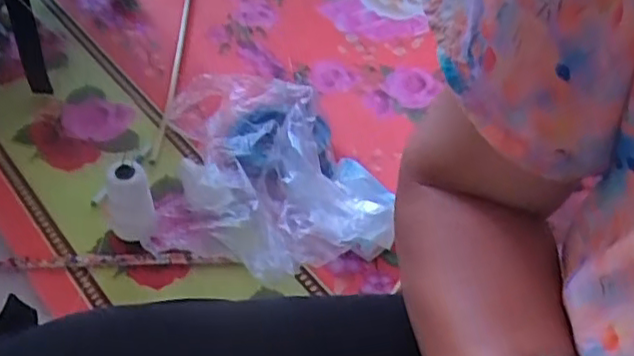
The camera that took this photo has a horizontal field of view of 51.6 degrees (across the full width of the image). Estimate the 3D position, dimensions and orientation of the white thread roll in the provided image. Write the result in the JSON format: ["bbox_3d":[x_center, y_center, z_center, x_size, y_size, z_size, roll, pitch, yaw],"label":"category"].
[{"bbox_3d":[-0.221,0.032,0.784,0.052,0.095,0.054,-12,50,-17],"label":"white thread roll"}]

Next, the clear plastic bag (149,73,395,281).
[{"bbox_3d":[-0.065,-0.029,0.841,0.276,0.102,0.310,2,48,-5],"label":"clear plastic bag"}]

